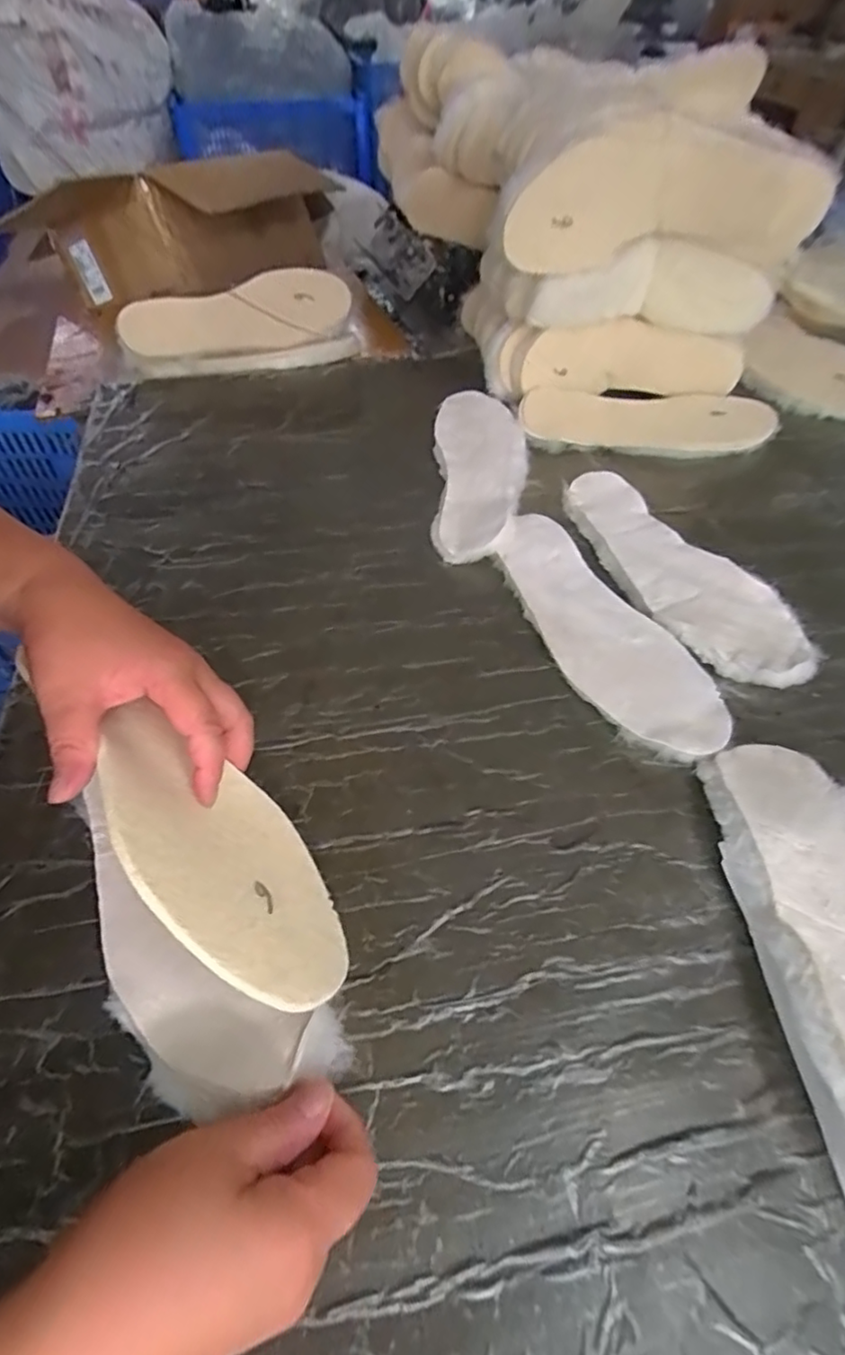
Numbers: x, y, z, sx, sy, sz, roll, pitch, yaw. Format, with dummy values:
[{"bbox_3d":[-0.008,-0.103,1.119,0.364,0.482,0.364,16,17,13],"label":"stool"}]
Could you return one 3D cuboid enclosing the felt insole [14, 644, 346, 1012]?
[{"bbox_3d":[-0.107,0.081,0.304,0.185,0.009,0.094,46,20,21],"label":"felt insole"}]

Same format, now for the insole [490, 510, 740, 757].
[{"bbox_3d":[0.142,-0.042,0.485,0.094,0.023,0.257,-18,54,-15],"label":"insole"}]

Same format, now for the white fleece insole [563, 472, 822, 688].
[{"bbox_3d":[0.215,-0.092,0.522,0.095,0.022,0.270,-22,55,-17],"label":"white fleece insole"}]

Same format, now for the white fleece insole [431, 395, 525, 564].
[{"bbox_3d":[0.060,-0.215,0.606,0.093,0.024,0.268,2,52,-1],"label":"white fleece insole"}]

